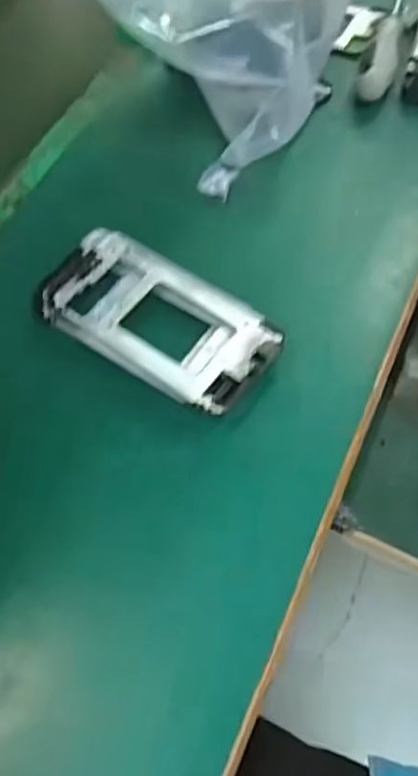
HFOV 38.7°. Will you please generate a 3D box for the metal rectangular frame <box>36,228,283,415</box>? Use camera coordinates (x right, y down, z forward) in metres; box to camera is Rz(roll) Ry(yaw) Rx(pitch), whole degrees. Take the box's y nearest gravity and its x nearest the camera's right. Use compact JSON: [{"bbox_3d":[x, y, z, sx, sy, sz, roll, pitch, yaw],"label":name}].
[{"bbox_3d":[-0.036,-0.047,0.407,0.166,0.020,0.083,32,66,17],"label":"metal rectangular frame"}]

